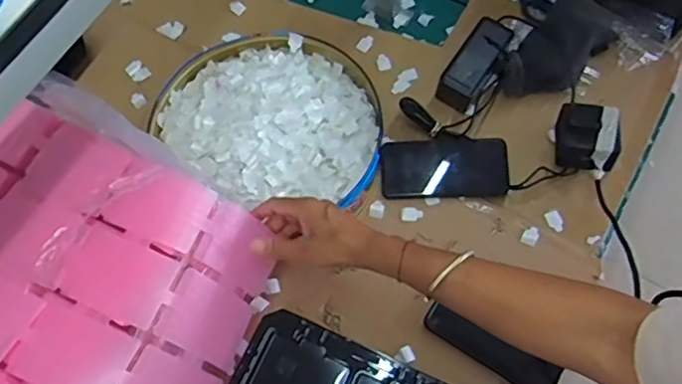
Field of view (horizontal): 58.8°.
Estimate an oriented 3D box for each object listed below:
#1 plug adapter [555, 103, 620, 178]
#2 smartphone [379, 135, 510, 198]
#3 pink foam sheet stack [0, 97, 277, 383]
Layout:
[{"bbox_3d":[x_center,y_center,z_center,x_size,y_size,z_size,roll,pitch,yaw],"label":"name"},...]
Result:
[{"bbox_3d":[0.326,-0.068,0.806,0.076,0.060,0.094,12,68,8],"label":"plug adapter"},{"bbox_3d":[0.138,-0.034,0.812,0.167,0.015,0.080,-1,84,7],"label":"smartphone"},{"bbox_3d":[-0.282,0.097,0.608,0.373,0.082,0.333,25,71,13],"label":"pink foam sheet stack"}]

